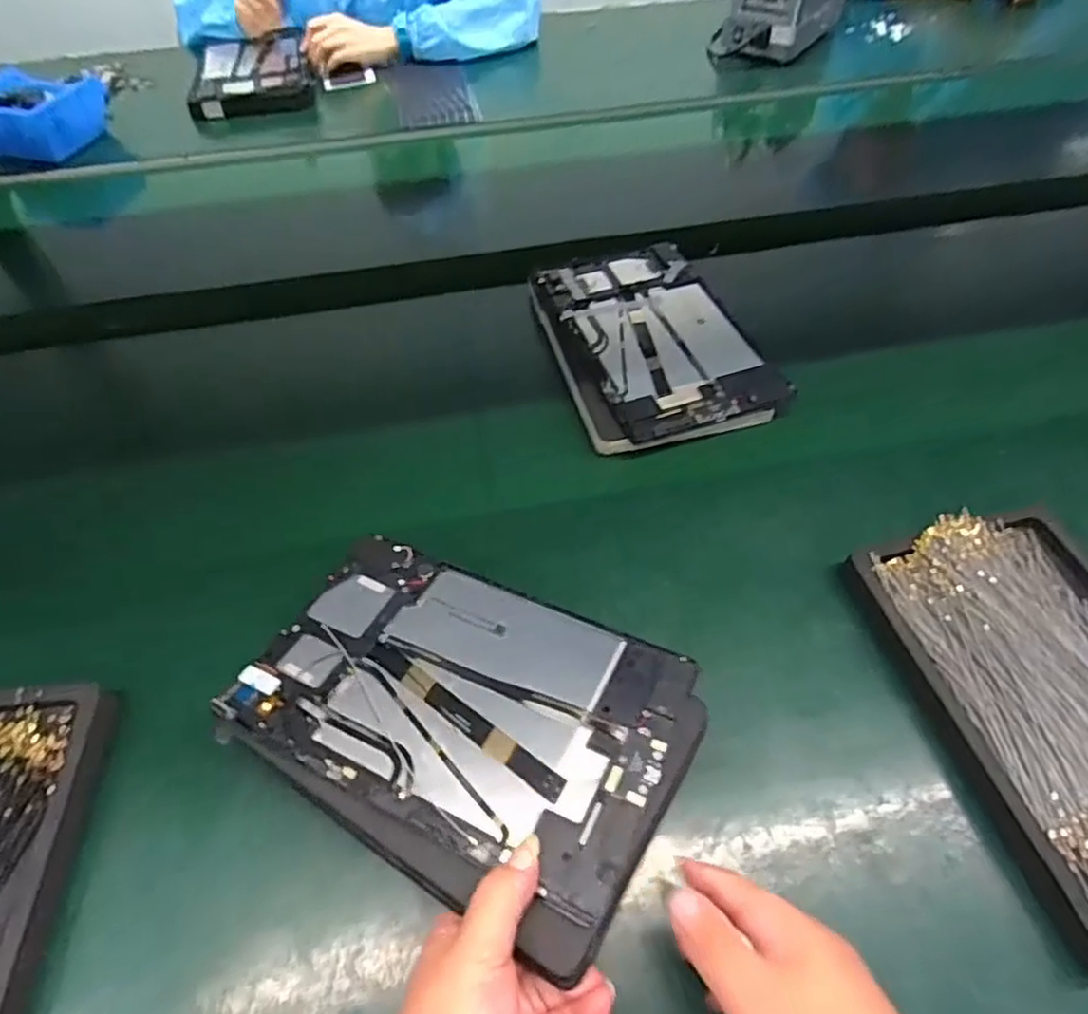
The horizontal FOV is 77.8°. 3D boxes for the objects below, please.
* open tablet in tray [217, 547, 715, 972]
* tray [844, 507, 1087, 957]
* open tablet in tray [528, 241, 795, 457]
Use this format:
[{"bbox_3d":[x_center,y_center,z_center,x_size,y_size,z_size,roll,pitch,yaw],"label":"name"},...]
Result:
[{"bbox_3d":[-0.047,0.112,0.379,0.243,0.030,0.165,23,57,17],"label":"open tablet in tray"},{"bbox_3d":[0.312,0.115,0.407,0.161,0.029,0.244,-13,54,-9],"label":"tray"},{"bbox_3d":[0.096,-0.153,0.616,0.169,0.017,0.243,-13,54,-9],"label":"open tablet in tray"}]

